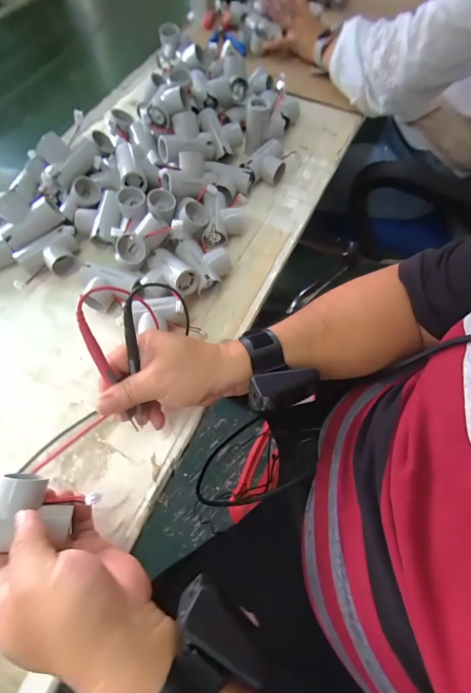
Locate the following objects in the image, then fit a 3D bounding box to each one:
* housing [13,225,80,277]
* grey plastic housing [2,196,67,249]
[{"bbox_3d":[-0.236,-0.117,0.407,0.076,0.033,0.045,-34,73,-15],"label":"housing"},{"bbox_3d":[-0.258,-0.154,0.394,0.079,0.030,0.026,-36,72,2],"label":"grey plastic housing"}]

